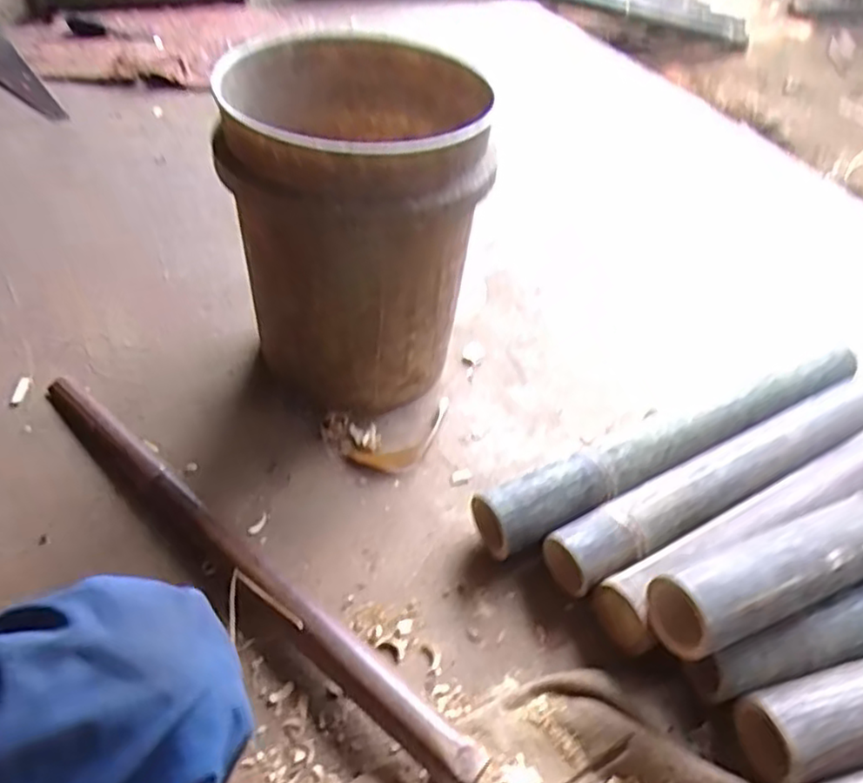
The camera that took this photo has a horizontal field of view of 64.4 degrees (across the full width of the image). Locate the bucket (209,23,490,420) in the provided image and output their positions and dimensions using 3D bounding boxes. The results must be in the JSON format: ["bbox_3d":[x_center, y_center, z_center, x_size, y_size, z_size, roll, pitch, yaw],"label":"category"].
[{"bbox_3d":[-0.076,-0.185,0.836,0.258,0.404,0.282,3,46,-3],"label":"bucket"}]

